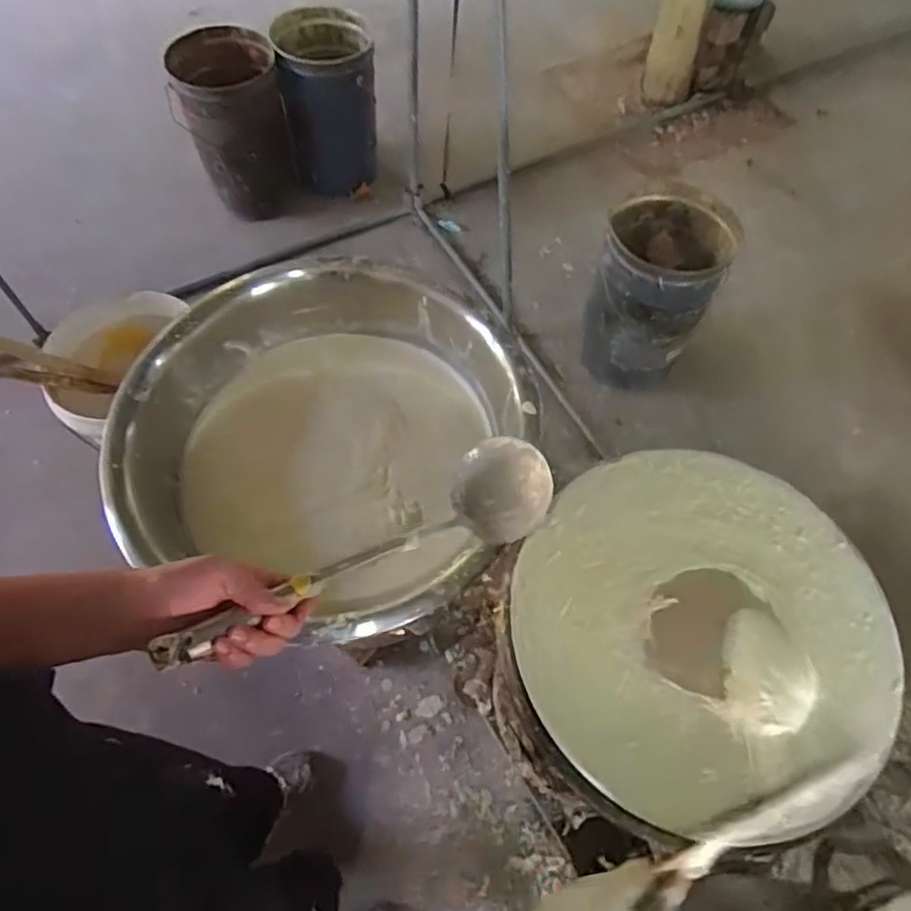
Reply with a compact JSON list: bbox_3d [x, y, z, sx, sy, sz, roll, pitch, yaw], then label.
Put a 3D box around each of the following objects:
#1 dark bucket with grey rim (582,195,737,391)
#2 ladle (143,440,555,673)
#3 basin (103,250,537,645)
[{"bbox_3d":[0.485,-0.391,1.596,0.267,0.380,0.284,1,61,-1],"label":"dark bucket with grey rim"},{"bbox_3d":[-0.066,0.070,0.515,0.340,0.065,0.089,-20,62,-34],"label":"ladle"},{"bbox_3d":[-0.187,-0.033,0.906,0.512,0.153,0.508,18,62,9],"label":"basin"}]

